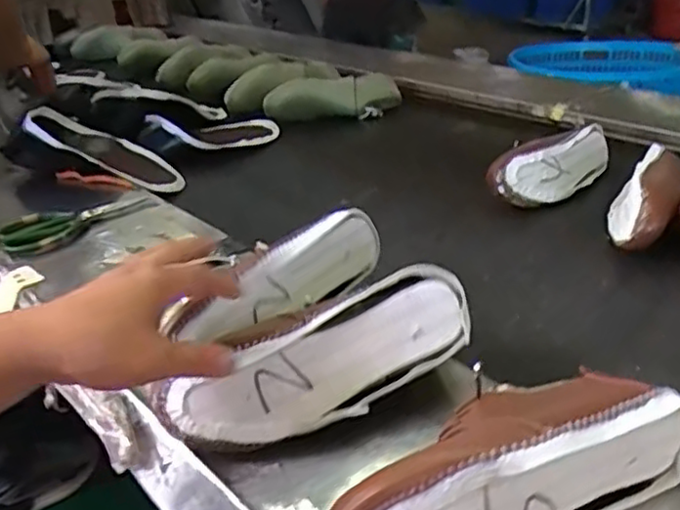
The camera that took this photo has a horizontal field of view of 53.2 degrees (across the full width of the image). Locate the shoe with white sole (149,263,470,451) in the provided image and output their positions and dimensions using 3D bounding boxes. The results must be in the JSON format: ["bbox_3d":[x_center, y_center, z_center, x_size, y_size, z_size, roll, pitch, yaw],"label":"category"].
[{"bbox_3d":[-0.020,0.082,0.543,0.242,0.087,0.066,-23,3,-8],"label":"shoe with white sole"}]

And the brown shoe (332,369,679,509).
[{"bbox_3d":[0.104,0.132,0.433,0.244,0.093,0.090,-15,30,-21],"label":"brown shoe"}]

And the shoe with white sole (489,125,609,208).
[{"bbox_3d":[0.292,-0.122,0.967,0.235,0.089,0.070,-23,8,-29],"label":"shoe with white sole"}]

